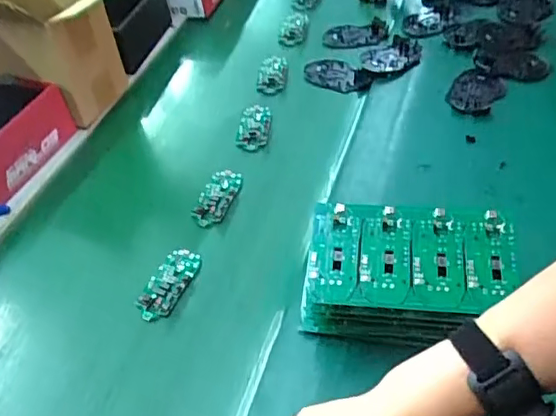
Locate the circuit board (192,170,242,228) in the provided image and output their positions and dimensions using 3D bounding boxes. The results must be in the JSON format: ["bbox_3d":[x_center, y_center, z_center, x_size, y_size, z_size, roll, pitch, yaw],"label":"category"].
[{"bbox_3d":[-0.080,-0.015,0.766,0.047,0.018,0.094,8,48,13],"label":"circuit board"}]

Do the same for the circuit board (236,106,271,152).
[{"bbox_3d":[-0.036,-0.126,0.875,0.049,0.016,0.101,0,47,6],"label":"circuit board"}]

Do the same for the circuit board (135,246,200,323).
[{"bbox_3d":[-0.128,0.089,0.671,0.049,0.010,0.095,23,58,26],"label":"circuit board"}]

